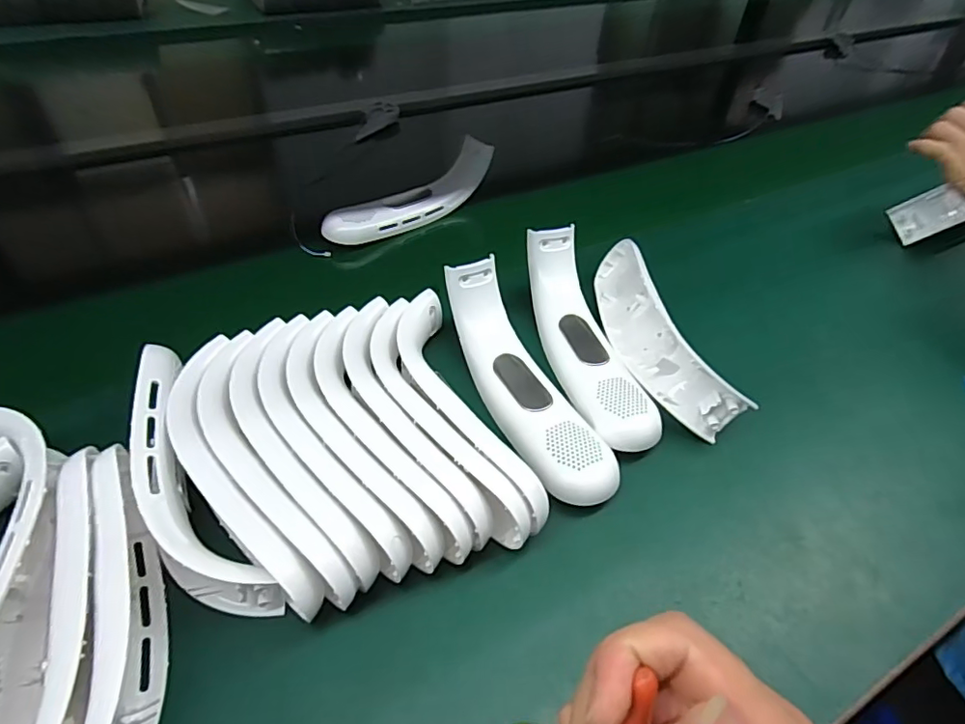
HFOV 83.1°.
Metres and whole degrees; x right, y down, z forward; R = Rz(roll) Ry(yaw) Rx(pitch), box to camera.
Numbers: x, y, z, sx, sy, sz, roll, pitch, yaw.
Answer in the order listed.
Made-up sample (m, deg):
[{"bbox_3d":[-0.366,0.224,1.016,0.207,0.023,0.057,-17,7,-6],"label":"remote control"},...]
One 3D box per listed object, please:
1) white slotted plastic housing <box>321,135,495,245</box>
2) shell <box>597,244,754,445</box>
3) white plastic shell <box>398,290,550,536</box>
[{"bbox_3d":[-0.074,-0.169,0.570,0.191,0.073,0.037,-28,54,-27],"label":"white slotted plastic housing"},{"bbox_3d":[0.132,-0.028,0.437,0.063,0.063,0.200,-7,48,-10],"label":"shell"},{"bbox_3d":[-0.019,0.029,0.364,0.050,0.045,0.201,-15,50,-17],"label":"white plastic shell"}]

